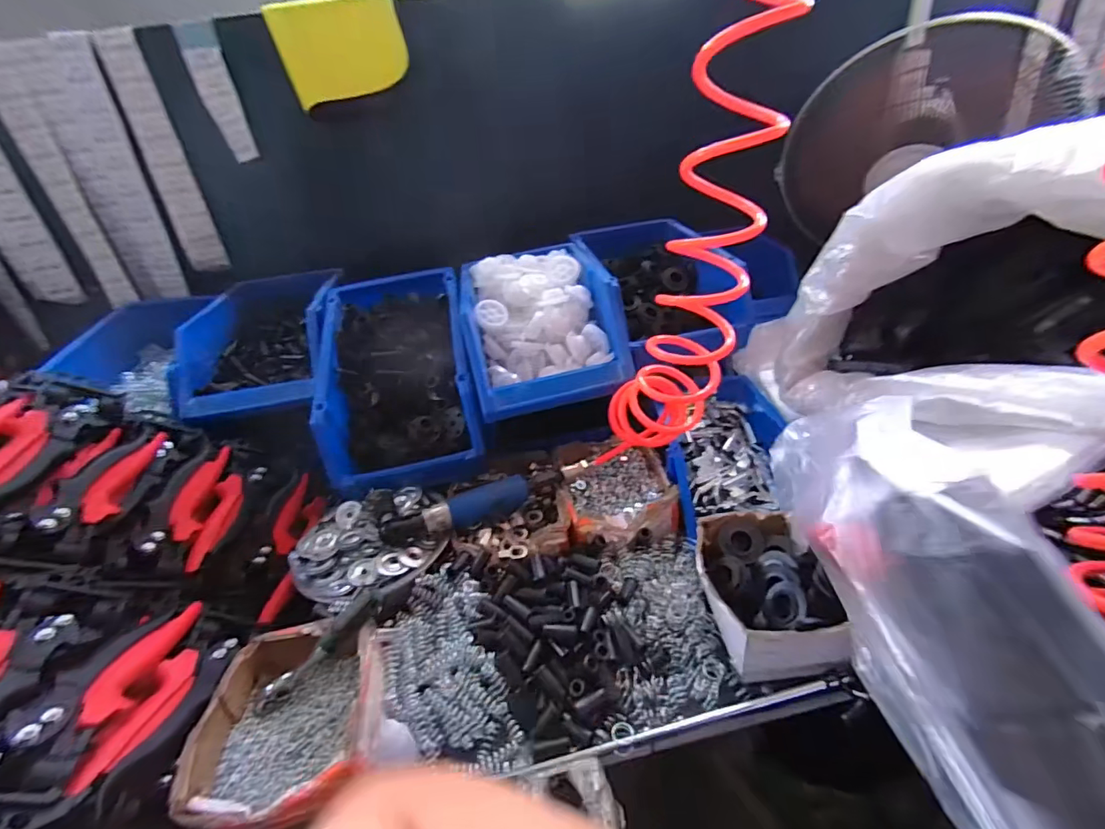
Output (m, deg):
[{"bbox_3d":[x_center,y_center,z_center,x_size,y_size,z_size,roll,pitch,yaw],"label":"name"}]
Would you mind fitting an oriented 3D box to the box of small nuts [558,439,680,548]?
[{"bbox_3d":[0.075,0.094,0.619,0.136,0.040,0.162,-9,31,-3],"label":"box of small nuts"}]

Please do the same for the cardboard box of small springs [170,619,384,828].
[{"bbox_3d":[-0.227,0.270,0.437,0.142,0.060,0.170,-12,31,-7],"label":"cardboard box of small springs"}]

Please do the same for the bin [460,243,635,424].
[{"bbox_3d":[-0.022,-0.130,0.686,0.196,0.129,0.275,-11,31,-5],"label":"bin"}]

